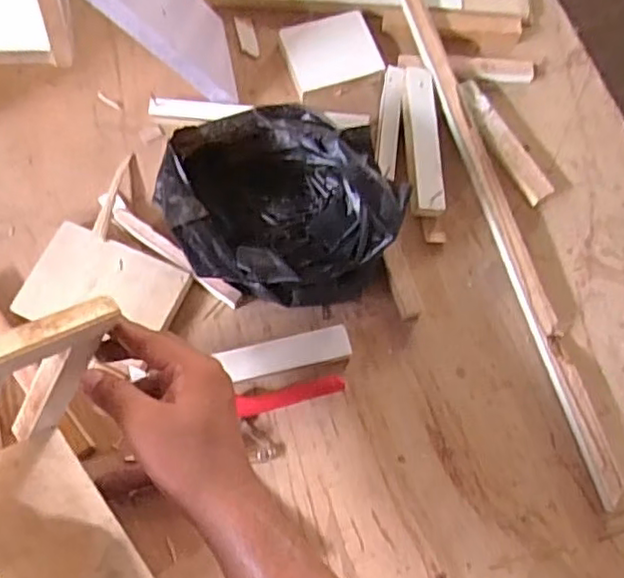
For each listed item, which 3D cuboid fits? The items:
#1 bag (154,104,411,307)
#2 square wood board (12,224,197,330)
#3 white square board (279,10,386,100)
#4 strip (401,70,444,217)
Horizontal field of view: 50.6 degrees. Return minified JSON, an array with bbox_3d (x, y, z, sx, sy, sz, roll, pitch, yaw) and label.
[{"bbox_3d":[-0.036,-0.074,0.563,0.203,0.108,0.157,39,74,10],"label":"bag"},{"bbox_3d":[-0.182,0.003,0.580,0.130,0.019,0.088,22,71,5],"label":"square wood board"},{"bbox_3d":[0.018,-0.241,0.667,0.089,0.010,0.078,-19,73,-9],"label":"white square board"},{"bbox_3d":[0.106,-0.141,0.629,0.030,0.018,0.146,-3,71,-3],"label":"strip"}]

